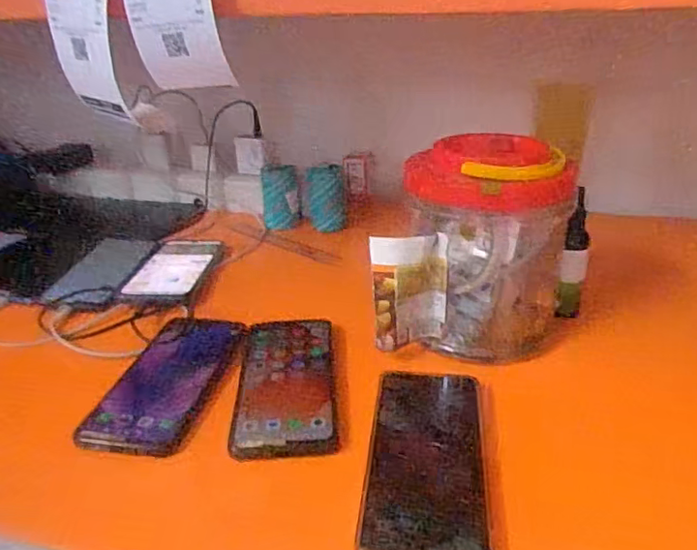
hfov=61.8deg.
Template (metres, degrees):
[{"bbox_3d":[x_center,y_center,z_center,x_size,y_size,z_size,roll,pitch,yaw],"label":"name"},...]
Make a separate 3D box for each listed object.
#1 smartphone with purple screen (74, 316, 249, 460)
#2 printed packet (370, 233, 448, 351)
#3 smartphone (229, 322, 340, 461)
[{"bbox_3d":[-0.147,0.082,0.490,0.083,0.005,0.174,2,26,8],"label":"smartphone with purple screen"},{"bbox_3d":[0.051,0.017,0.501,0.063,0.104,0.025,-10,27,-17],"label":"printed packet"},{"bbox_3d":[-0.051,0.085,0.484,0.079,0.010,0.170,-3,26,-3],"label":"smartphone"}]

